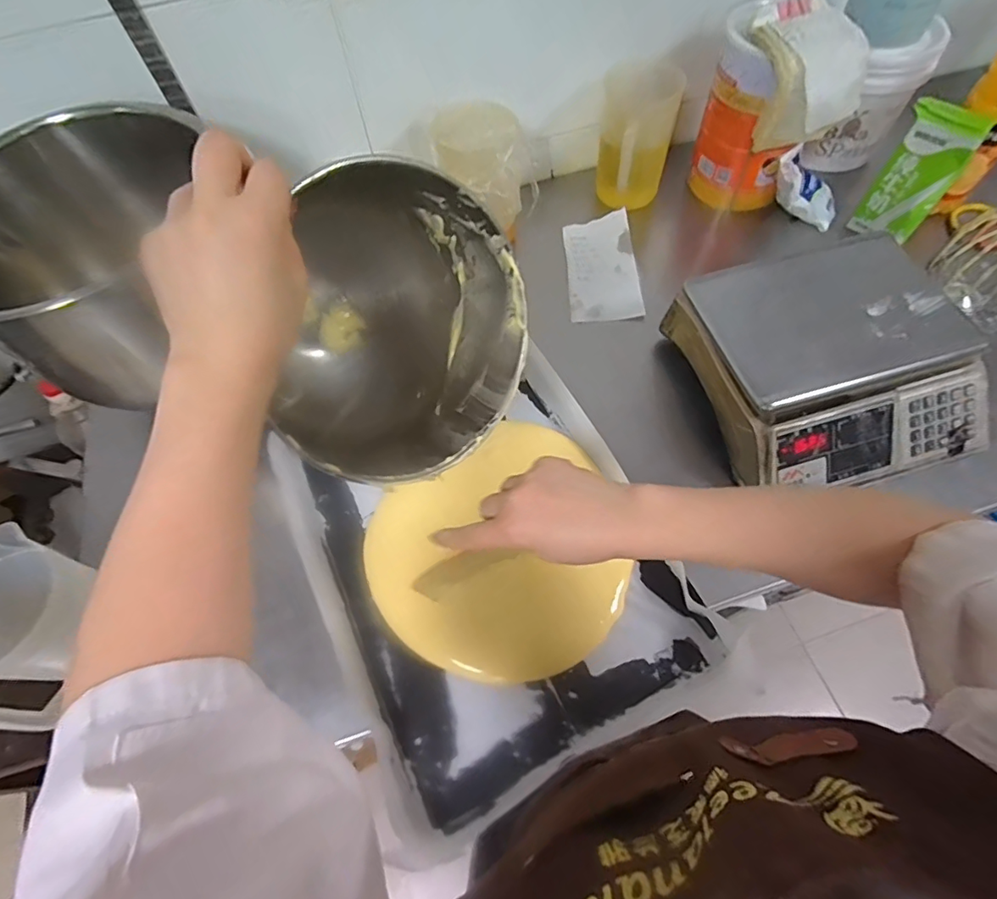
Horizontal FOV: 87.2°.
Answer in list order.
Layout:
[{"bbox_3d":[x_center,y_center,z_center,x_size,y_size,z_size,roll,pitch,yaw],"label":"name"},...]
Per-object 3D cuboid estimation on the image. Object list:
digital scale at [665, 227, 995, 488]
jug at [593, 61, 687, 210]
[{"bbox_3d":[0.453,-0.114,0.704,0.351,0.112,0.300,-12,63,-3],"label":"digital scale"},{"bbox_3d":[0.232,-0.516,0.896,0.116,0.198,0.163,10,64,8],"label":"jug"}]

